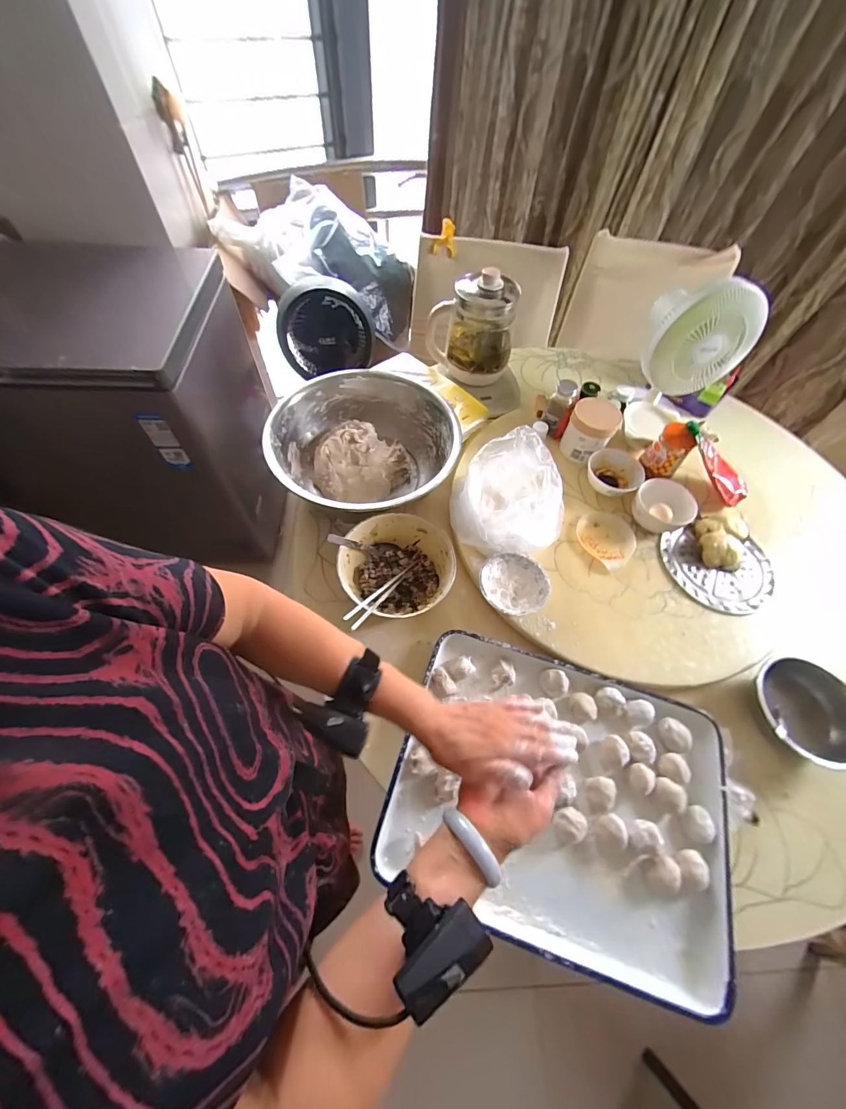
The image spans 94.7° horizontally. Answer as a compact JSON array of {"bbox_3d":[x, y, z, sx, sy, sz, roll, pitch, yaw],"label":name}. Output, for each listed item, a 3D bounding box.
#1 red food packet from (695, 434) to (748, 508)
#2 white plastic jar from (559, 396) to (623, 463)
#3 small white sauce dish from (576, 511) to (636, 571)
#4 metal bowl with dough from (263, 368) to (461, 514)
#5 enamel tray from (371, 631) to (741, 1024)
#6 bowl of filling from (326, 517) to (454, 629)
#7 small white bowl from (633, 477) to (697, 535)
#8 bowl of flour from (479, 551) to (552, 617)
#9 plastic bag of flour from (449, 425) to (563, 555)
[{"bbox_3d":[0.602,-0.180,0.793,0.182,0.032,0.067,40,60,-20],"label":"red food packet"},{"bbox_3d":[0.365,-0.271,0.854,0.094,0.093,0.112,30,63,13],"label":"white plastic jar"},{"bbox_3d":[0.362,-0.036,0.768,0.107,0.018,0.110,1,60,-3],"label":"small white sauce dish"},{"bbox_3d":[-0.121,-0.214,0.822,0.369,0.132,0.361,1,60,-3],"label":"metal bowl with dough"},{"bbox_3d":[0.203,0.346,0.573,0.465,0.046,0.361,17,61,6],"label":"enamel tray"},{"bbox_3d":[-0.051,0.023,0.704,0.197,0.084,0.189,1,60,-3],"label":"bowl of filling"},{"bbox_3d":[0.473,-0.096,0.769,0.104,0.076,0.086,39,65,17],"label":"small white bowl"},{"bbox_3d":[0.159,0.057,0.693,0.117,0.038,0.115,1,60,-3],"label":"bowl of flour"},{"bbox_3d":[0.162,-0.095,0.713,0.181,0.142,0.200,30,63,13],"label":"plastic bag of flour"}]

